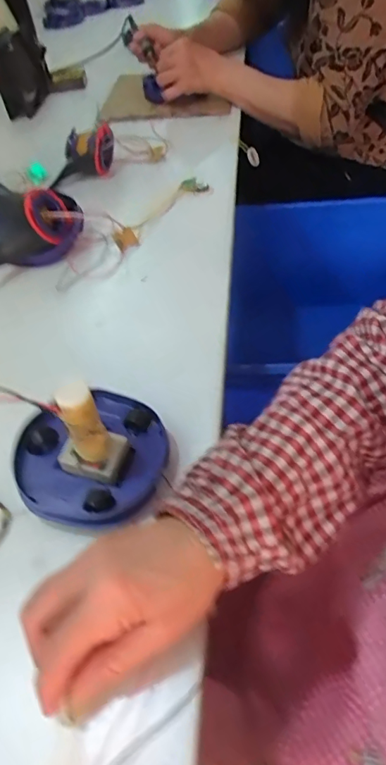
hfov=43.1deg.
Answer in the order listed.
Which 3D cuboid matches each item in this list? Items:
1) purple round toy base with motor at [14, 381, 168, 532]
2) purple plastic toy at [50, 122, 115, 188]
[{"bbox_3d":[-0.072,0.043,0.341,0.110,0.087,0.096,-25,51,-16],"label":"purple round toy base with motor"},{"bbox_3d":[-0.156,-0.319,0.684,0.069,0.061,0.076,6,50,12],"label":"purple plastic toy"}]

